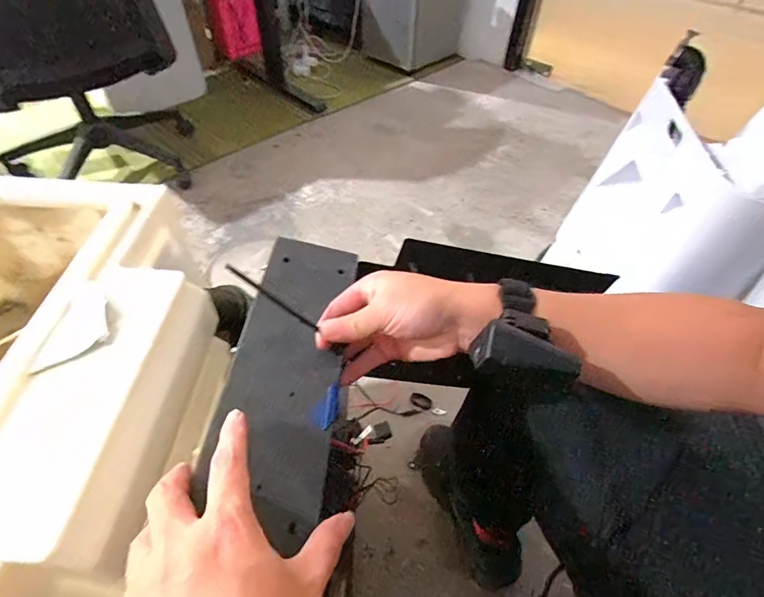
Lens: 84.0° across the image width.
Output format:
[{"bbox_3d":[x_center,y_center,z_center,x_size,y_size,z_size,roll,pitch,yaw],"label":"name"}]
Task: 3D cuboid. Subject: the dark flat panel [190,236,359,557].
[{"bbox_3d":[-0.069,0.041,0.323,0.076,0.006,0.248,14,47,-10],"label":"dark flat panel"}]

